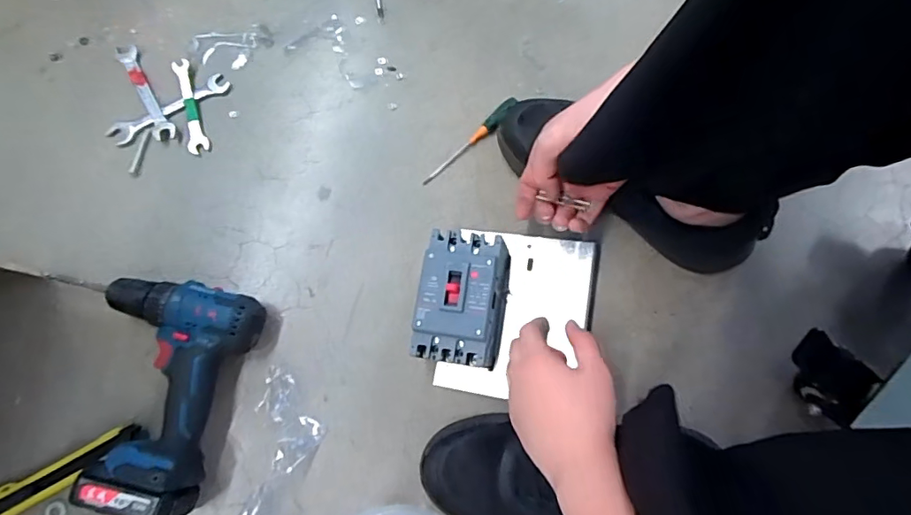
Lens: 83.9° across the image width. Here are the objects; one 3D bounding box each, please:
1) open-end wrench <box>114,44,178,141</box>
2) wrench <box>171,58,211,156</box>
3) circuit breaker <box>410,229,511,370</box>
[{"bbox_3d":[-0.364,-0.195,0.594,0.026,0.008,0.133,-28,79,-7],"label":"open-end wrench"},{"bbox_3d":[-0.311,-0.177,0.591,0.023,0.009,0.117,-18,78,-5],"label":"wrench"},{"bbox_3d":[0.007,0.043,0.526,0.088,0.077,0.129,8,77,1],"label":"circuit breaker"}]

